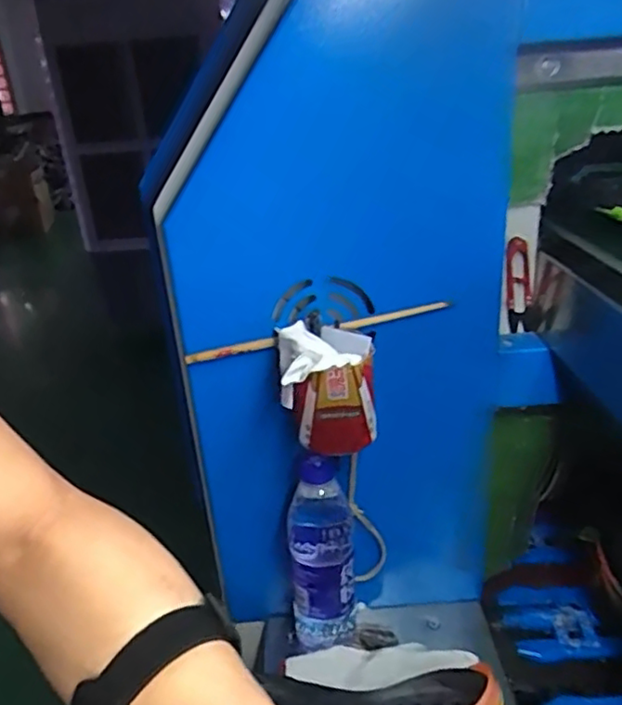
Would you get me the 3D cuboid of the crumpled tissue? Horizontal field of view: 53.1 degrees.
[{"bbox_3d":[0.005,-0.001,0.488,0.059,0.032,0.046,-6,22,-5],"label":"crumpled tissue"}]

